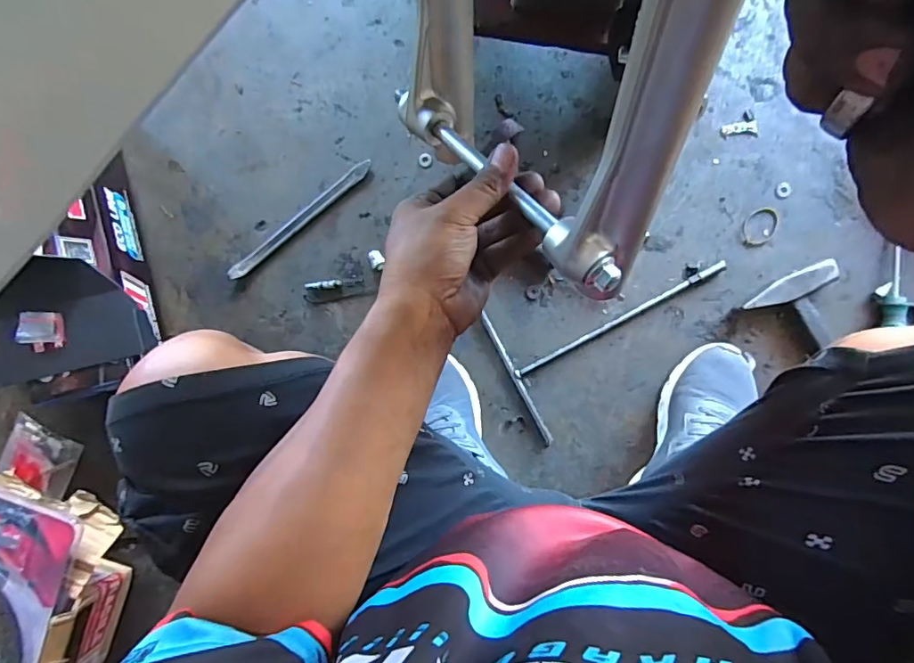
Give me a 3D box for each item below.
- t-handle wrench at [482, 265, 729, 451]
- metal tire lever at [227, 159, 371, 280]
[{"bbox_3d":[0.207,-0.006,0.665,0.306,0.011,0.182,-30,87,5],"label":"t-handle wrench"},{"bbox_3d":[-0.220,-0.156,0.710,0.247,0.016,0.020,-38,87,5],"label":"metal tire lever"}]

